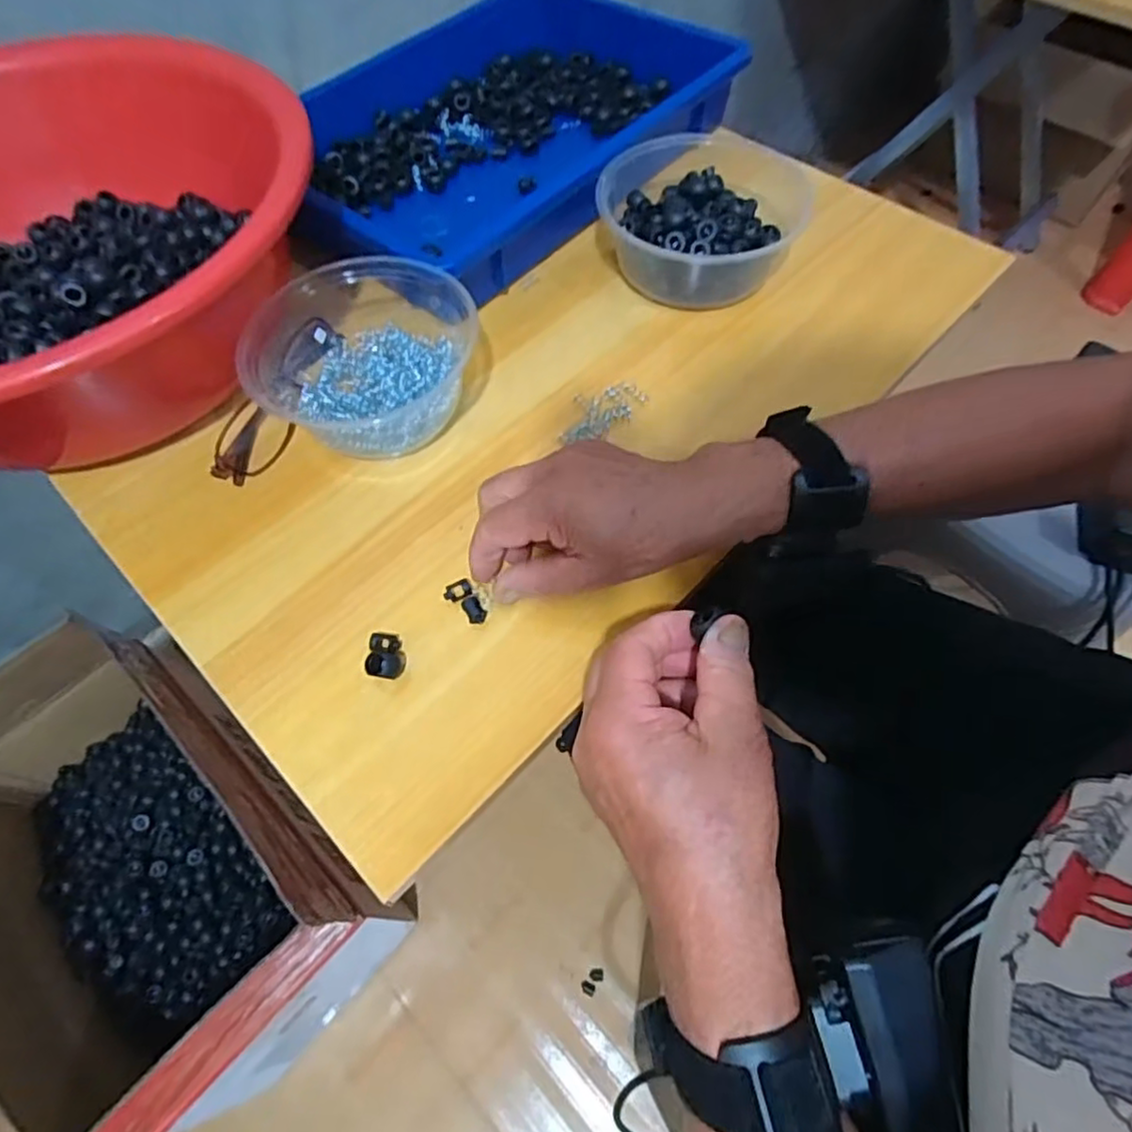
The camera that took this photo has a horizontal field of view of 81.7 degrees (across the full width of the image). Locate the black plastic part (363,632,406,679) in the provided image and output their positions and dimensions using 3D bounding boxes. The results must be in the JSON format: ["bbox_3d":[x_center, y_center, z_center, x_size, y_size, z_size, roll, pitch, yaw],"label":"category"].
[{"bbox_3d":[-0.093,0.046,0.336,0.017,0.012,0.026,-4,60,-1],"label":"black plastic part"}]

